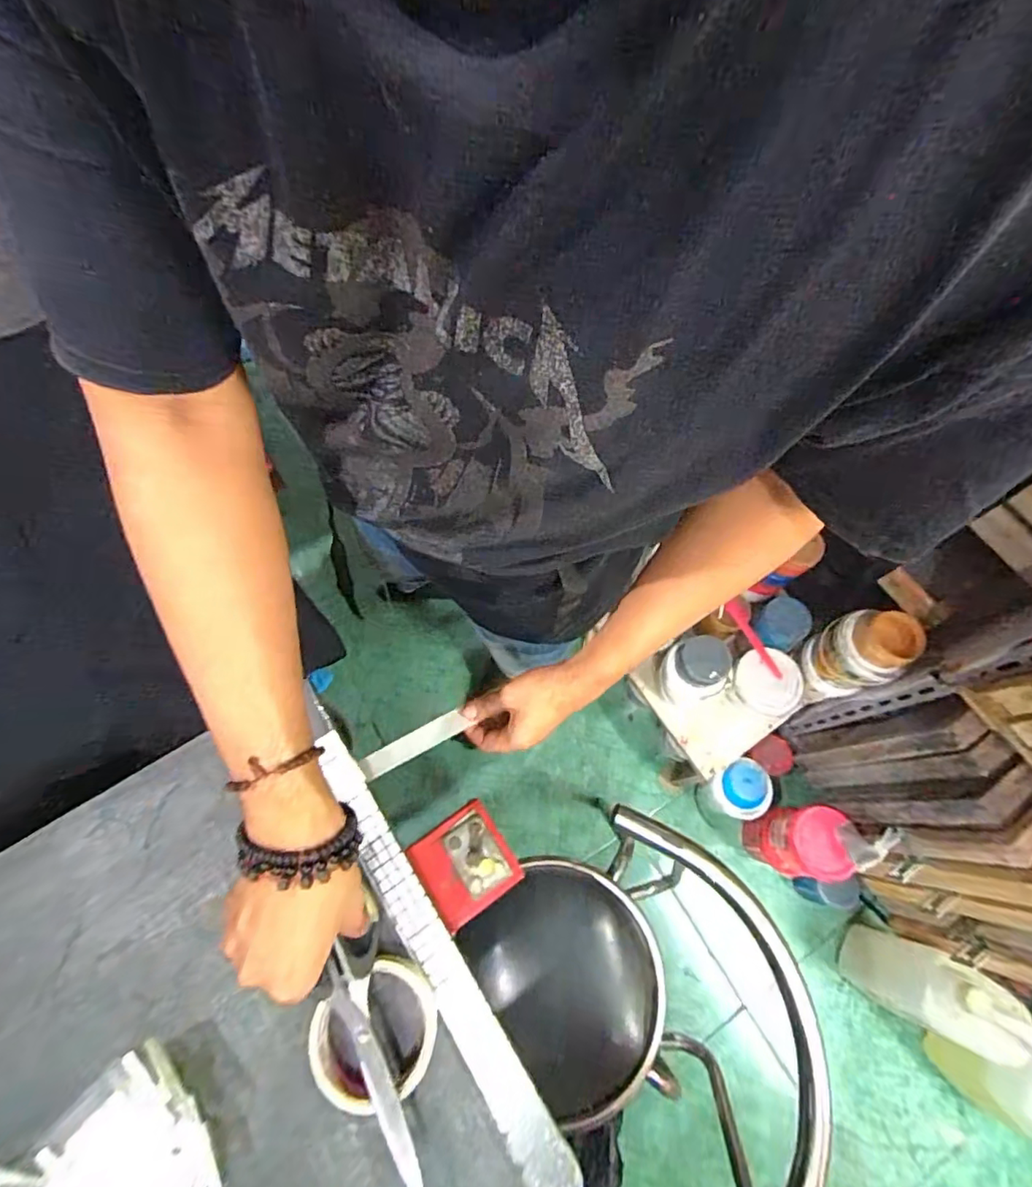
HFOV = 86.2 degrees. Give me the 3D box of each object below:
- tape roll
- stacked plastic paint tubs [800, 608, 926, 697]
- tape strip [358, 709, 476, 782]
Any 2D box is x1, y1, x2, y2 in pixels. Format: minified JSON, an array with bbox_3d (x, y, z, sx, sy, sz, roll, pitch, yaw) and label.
[{"bbox_3d":[-0.106,0.325,0.412,0.089,0.029,0.083,1,69,-2],"label":"tape roll"},{"bbox_3d":[0.624,0.114,1.024,0.124,0.195,0.107,21,69,6],"label":"stacked plastic paint tubs"},{"bbox_3d":[-0.099,0.147,0.539,0.114,0.011,0.023,-23,69,-37],"label":"tape strip"}]

